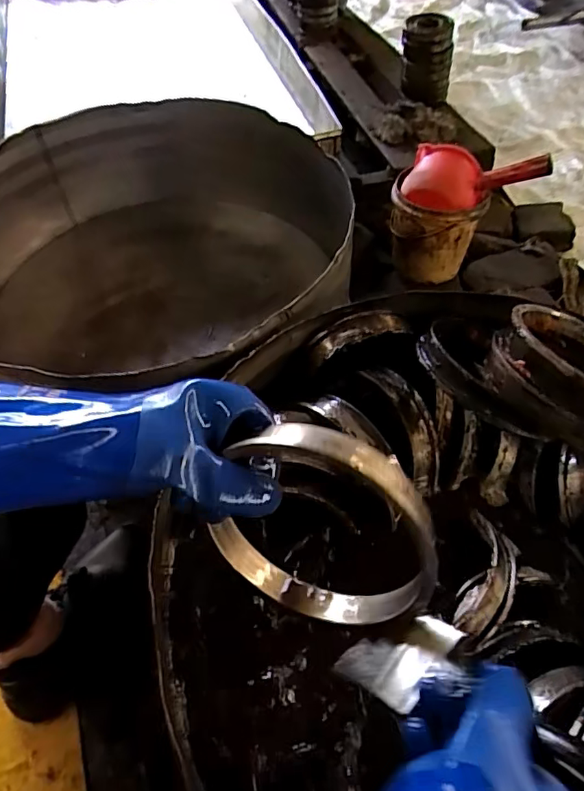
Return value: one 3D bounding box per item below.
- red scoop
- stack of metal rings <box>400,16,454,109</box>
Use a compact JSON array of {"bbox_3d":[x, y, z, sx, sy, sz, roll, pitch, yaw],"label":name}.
[{"bbox_3d":[0.318,-0.381,0.945,0.239,0.064,0.120,11,55,9],"label":"red scoop"},{"bbox_3d":[0.323,-0.807,1.287,0.119,0.168,0.143,8,56,9],"label":"stack of metal rings"}]

